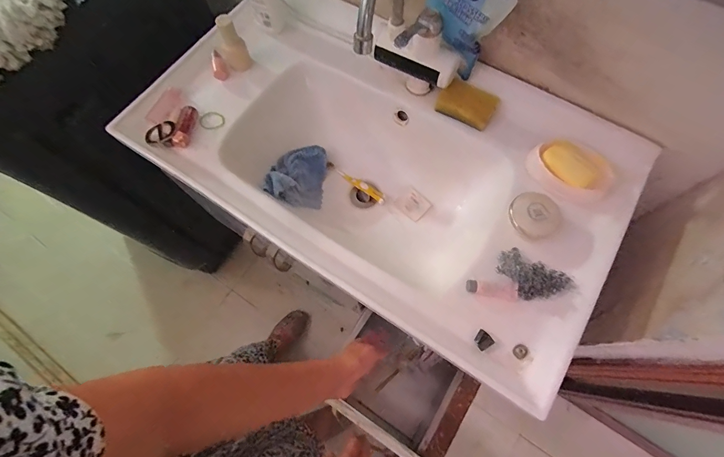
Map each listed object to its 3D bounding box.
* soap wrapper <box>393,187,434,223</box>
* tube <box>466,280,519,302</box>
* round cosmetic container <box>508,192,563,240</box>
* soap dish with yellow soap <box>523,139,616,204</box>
[{"bbox_3d":[0.104,-0.049,0.705,0.053,0.004,0.068,-44,64,3],"label":"soap wrapper"},{"bbox_3d":[0.188,0.089,0.499,0.074,0.021,0.022,5,68,3],"label":"tube"},{"bbox_3d":[0.263,-0.021,0.525,0.069,0.017,0.070,0,67,1],"label":"round cosmetic container"},{"bbox_3d":[0.324,-0.094,0.546,0.125,0.032,0.088,41,74,16],"label":"soap dish with yellow soap"}]

